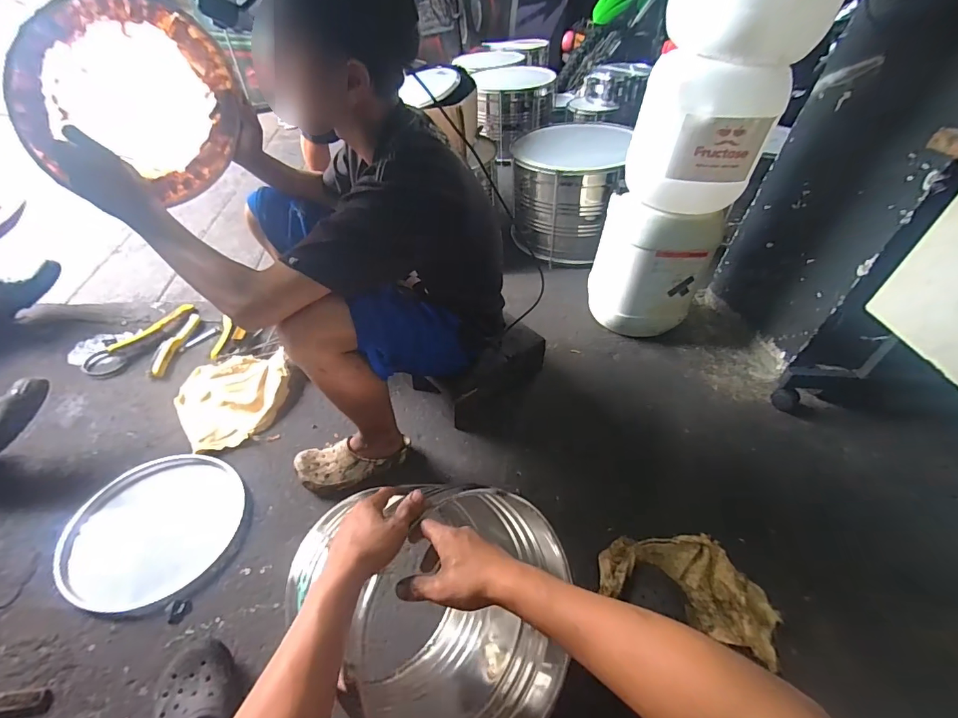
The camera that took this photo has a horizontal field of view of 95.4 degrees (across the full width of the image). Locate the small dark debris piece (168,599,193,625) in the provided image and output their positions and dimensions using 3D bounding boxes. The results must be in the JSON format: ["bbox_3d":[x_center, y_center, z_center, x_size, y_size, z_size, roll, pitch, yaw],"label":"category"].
[{"bbox_3d":[-0.525,0.446,0.769,0.032,0.010,0.040,-4,44,-10],"label":"small dark debris piece"}]

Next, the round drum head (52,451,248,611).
[{"bbox_3d":[-0.652,0.327,0.879,0.312,0.018,0.306,3,43,-3],"label":"round drum head"}]

